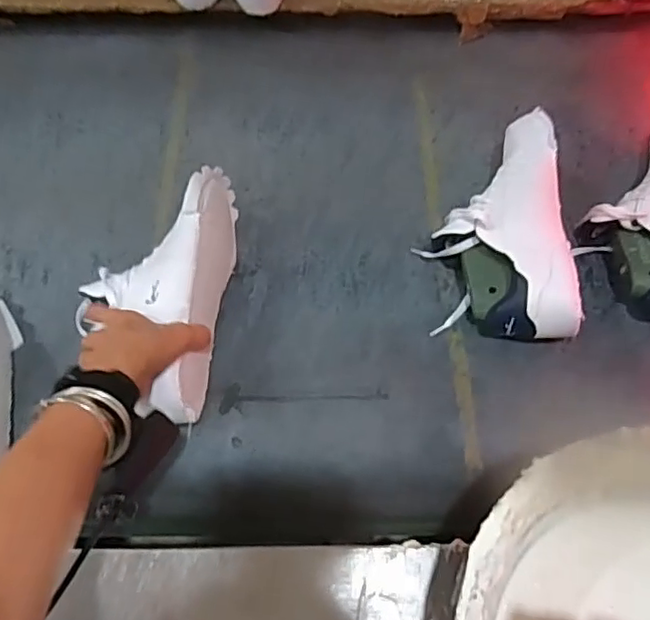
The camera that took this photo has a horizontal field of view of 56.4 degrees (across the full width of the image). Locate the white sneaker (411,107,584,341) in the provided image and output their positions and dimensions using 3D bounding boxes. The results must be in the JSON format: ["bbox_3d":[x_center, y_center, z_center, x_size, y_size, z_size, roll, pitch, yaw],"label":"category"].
[{"bbox_3d":[0.183,-0.093,0.659,0.134,0.089,0.267,2,59,0],"label":"white sneaker"}]

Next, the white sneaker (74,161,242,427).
[{"bbox_3d":[-0.181,-0.026,0.614,0.148,0.092,0.286,5,59,1],"label":"white sneaker"}]

